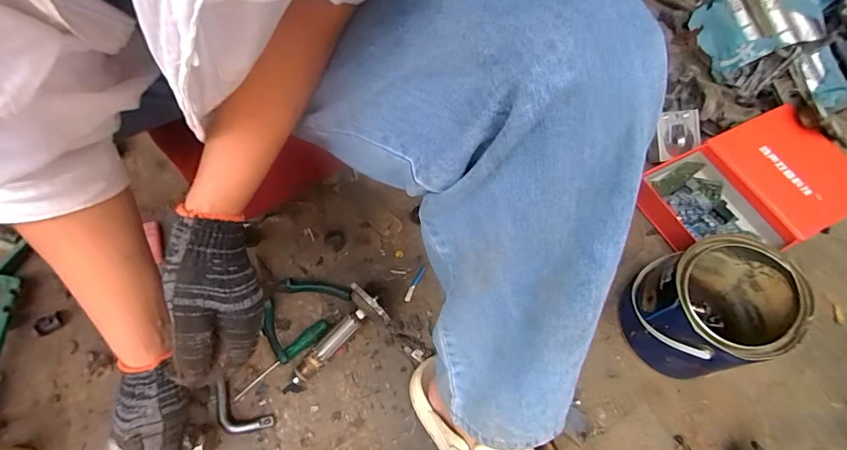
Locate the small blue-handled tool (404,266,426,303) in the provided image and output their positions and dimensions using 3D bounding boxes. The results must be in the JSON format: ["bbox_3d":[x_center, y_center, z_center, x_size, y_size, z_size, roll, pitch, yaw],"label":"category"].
[{"bbox_3d":[-0.013,0.090,0.635,0.010,0.006,0.060,26,77,12],"label":"small blue-handled tool"}]

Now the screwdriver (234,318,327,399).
[{"bbox_3d":[-0.189,0.179,0.555,0.141,0.017,0.021,-38,67,-23],"label":"screwdriver"}]

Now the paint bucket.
[{"bbox_3d":[0.369,0.109,0.548,0.166,0.149,0.154,-19,61,-14],"label":"paint bucket"}]

